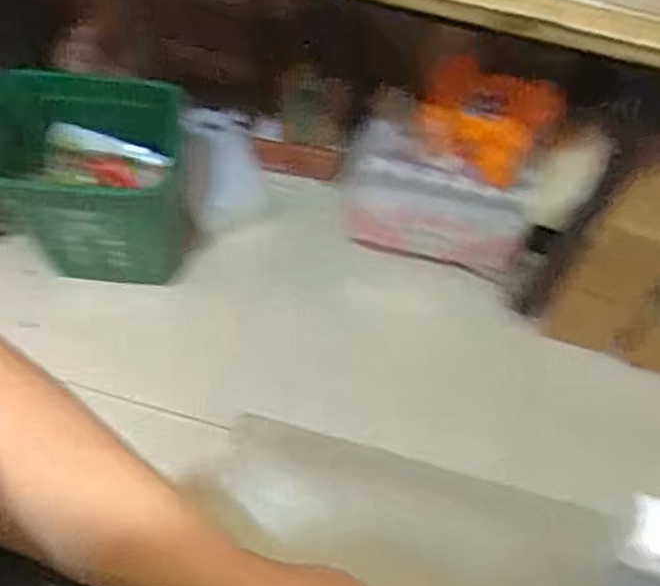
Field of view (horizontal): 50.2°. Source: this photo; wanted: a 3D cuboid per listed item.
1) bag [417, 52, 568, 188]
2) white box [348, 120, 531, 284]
[{"bbox_3d":[0.276,-0.304,1.255,0.220,0.166,0.097,29,63,12],"label":"bag"},{"bbox_3d":[0.203,-0.161,1.401,0.373,0.288,0.091,23,62,9],"label":"white box"}]

